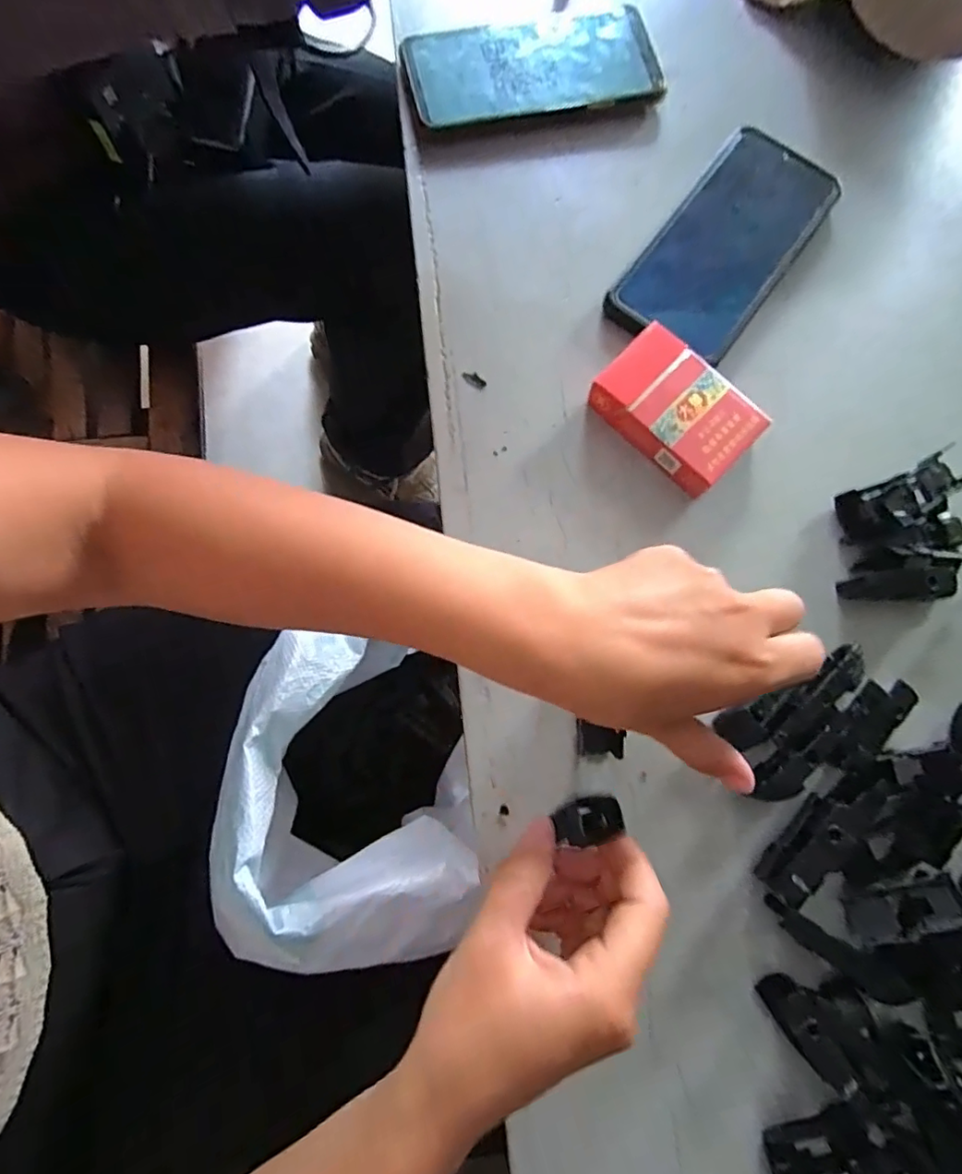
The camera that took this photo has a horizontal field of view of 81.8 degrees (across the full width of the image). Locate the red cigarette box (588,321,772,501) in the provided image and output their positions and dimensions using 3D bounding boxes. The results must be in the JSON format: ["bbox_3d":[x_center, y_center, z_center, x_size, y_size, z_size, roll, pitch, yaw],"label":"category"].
[{"bbox_3d":[0.112,-0.101,0.319,0.087,0.021,0.058,43,79,6],"label":"red cigarette box"}]

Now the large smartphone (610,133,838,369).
[{"bbox_3d":[0.154,-0.214,0.348,0.080,0.017,0.167,37,79,4],"label":"large smartphone"}]

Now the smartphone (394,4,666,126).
[{"bbox_3d":[0.033,-0.336,0.358,0.160,0.012,0.062,-7,91,1],"label":"smartphone"}]

